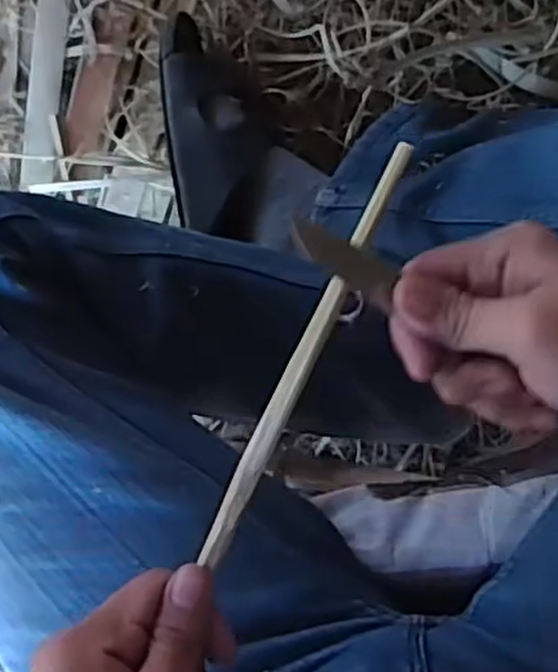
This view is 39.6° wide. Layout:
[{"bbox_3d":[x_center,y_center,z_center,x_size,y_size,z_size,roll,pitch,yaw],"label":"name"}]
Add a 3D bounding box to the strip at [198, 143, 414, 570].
[{"bbox_3d":[0.010,0.008,0.298,0.009,0.005,0.176,26,92,5],"label":"strip"}]

